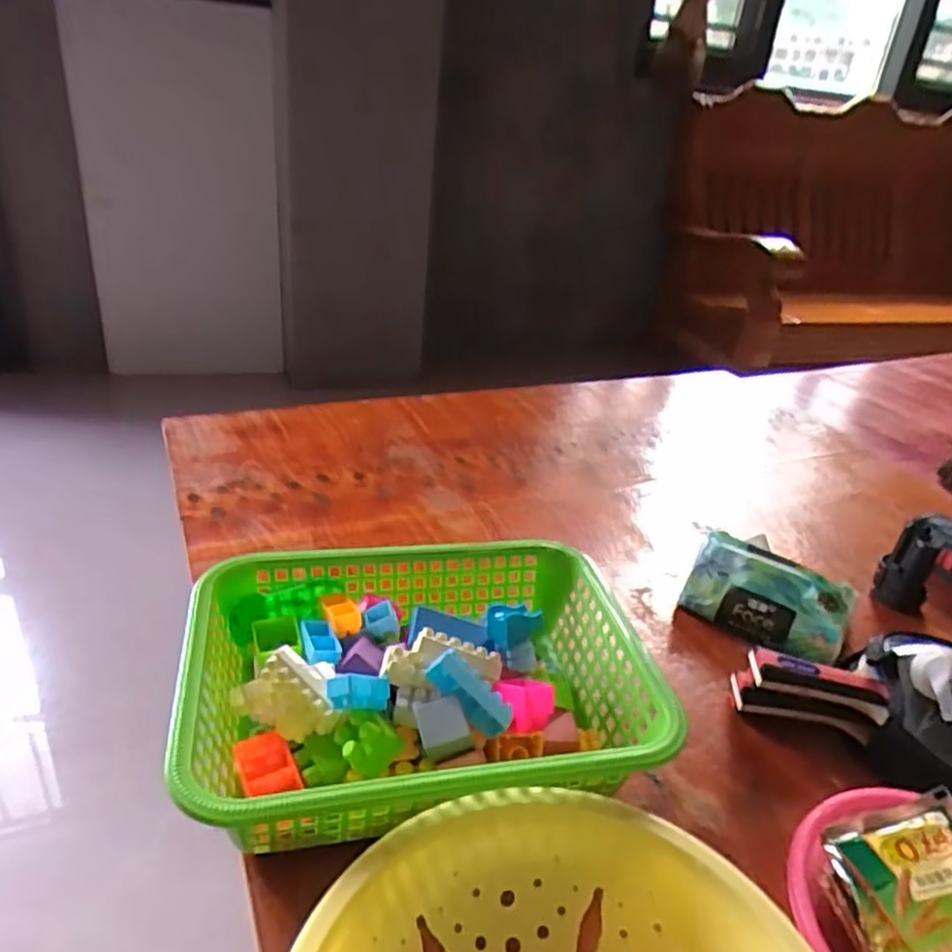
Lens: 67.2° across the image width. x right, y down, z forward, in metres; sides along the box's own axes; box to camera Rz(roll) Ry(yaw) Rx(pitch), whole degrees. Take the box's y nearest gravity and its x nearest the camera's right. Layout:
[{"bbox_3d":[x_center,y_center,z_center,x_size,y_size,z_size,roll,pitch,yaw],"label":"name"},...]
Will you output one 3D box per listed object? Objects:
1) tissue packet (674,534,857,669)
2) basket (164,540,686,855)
[{"bbox_3d":[0.257,0.110,0.635,0.137,0.066,0.072,28,34,32],"label":"tissue packet"},{"bbox_3d":[-0.037,0.143,0.492,0.291,0.079,0.227,1,29,-13],"label":"basket"}]

